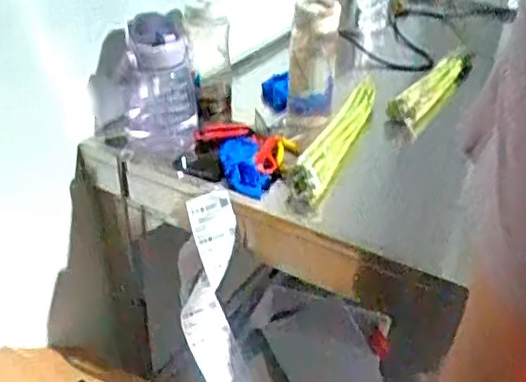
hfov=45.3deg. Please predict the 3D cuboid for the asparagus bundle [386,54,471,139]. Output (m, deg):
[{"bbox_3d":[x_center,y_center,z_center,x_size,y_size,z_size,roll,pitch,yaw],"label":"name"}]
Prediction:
[{"bbox_3d":[0.319,-0.193,1.185,0.058,0.085,0.338,22,38,28],"label":"asparagus bundle"}]

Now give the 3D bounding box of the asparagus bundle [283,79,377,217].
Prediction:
[{"bbox_3d":[0.118,-0.087,0.977,0.054,0.059,0.358,15,35,19],"label":"asparagus bundle"}]

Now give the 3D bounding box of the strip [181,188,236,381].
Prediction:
[{"bbox_3d":[-0.071,0.167,0.850,0.070,0.329,0.032,-2,7,-6],"label":"strip"}]

